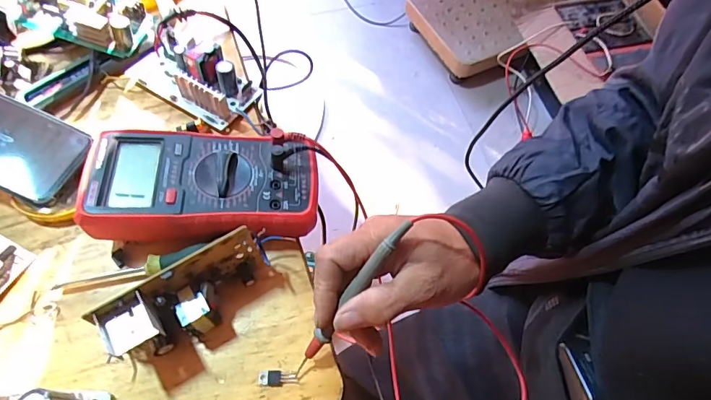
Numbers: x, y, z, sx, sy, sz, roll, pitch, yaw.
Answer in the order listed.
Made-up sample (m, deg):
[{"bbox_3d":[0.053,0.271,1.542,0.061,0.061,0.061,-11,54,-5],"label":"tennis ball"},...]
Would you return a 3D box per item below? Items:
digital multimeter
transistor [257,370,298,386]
[{"bbox_3d":[-0.122,-0.015,0.356,0.176,0.037,0.087,-3,62,-4],"label":"digital multimeter"},{"bbox_3d":[-0.058,0.133,0.322,0.029,0.004,0.011,5,62,1],"label":"transistor"}]

